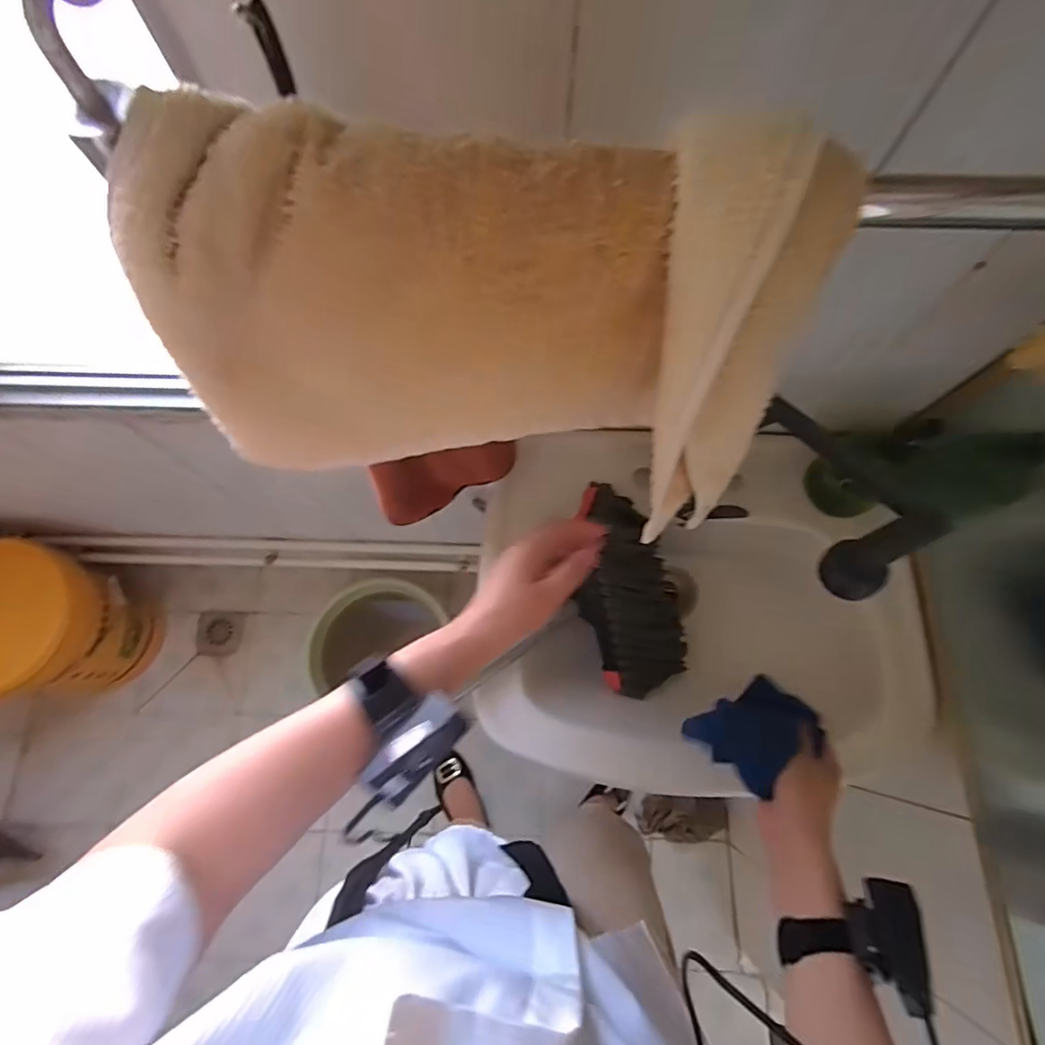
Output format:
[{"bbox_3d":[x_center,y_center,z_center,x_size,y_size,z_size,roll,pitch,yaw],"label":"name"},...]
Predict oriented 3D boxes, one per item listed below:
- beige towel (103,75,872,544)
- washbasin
[{"bbox_3d":[-0.003,-0.066,0.234,0.265,0.170,0.071,5,72,1],"label":"beige towel"},{"bbox_3d":[0.217,0.112,0.747,0.520,0.218,0.395,2,72,0],"label":"washbasin"}]

